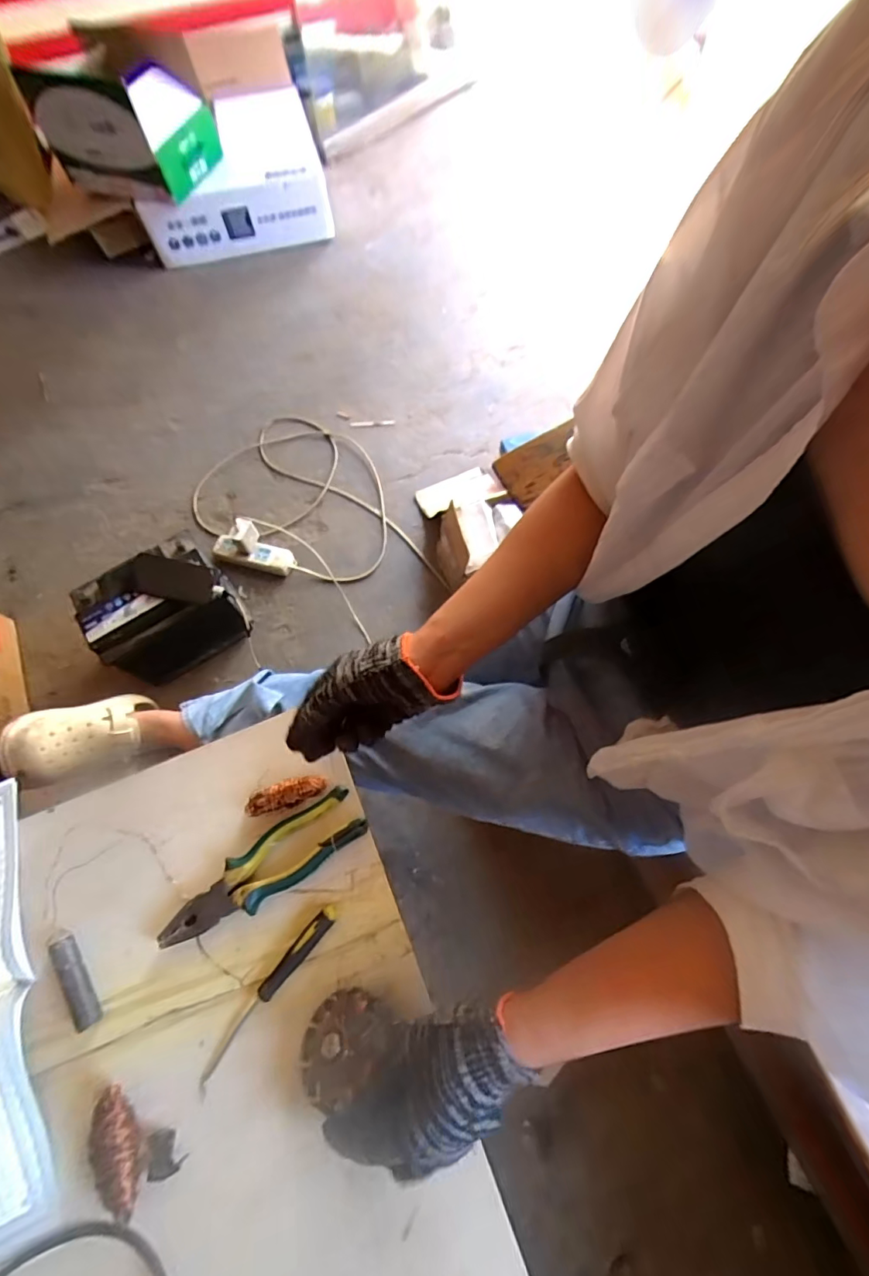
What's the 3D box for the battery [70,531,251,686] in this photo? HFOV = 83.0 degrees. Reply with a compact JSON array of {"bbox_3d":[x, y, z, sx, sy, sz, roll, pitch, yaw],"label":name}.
[{"bbox_3d":[-0.503,-0.050,0.936,0.235,0.181,0.172,-32,71,-11],"label":"battery"}]

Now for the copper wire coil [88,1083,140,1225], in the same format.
[{"bbox_3d":[-0.238,0.388,0.373,0.033,0.028,0.080,-11,68,-3],"label":"copper wire coil"}]

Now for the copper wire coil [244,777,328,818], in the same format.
[{"bbox_3d":[-0.145,0.152,0.475,0.077,0.016,0.025,-13,68,-4],"label":"copper wire coil"}]

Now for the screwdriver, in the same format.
[{"bbox_3d":[-0.141,0.302,0.417,0.019,0.014,0.163,34,73,14],"label":"screwdriver"}]

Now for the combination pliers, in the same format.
[{"bbox_3d":[-0.155,0.212,0.450,0.190,0.019,0.051,-33,71,-12],"label":"combination pliers"}]

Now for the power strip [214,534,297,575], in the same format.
[{"bbox_3d":[-0.391,-0.183,1.068,0.178,0.041,0.051,13,69,6],"label":"power strip"}]

